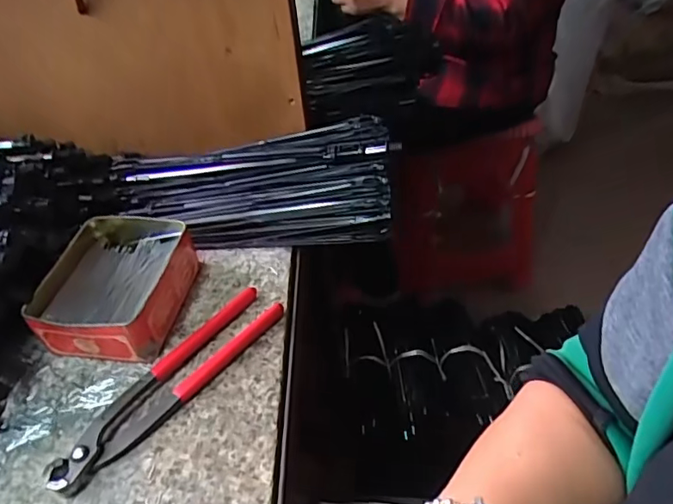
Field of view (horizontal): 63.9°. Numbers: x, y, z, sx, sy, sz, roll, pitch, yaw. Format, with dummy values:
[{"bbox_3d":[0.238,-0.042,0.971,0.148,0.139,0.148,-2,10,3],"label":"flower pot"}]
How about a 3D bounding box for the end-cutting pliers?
[{"bbox_3d":[-0.124,0.093,0.397,0.046,0.013,0.192,29,55,31],"label":"end-cutting pliers"}]

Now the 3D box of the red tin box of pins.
[{"bbox_3d":[-0.179,0.028,0.445,0.096,0.048,0.119,1,45,8],"label":"red tin box of pins"}]

